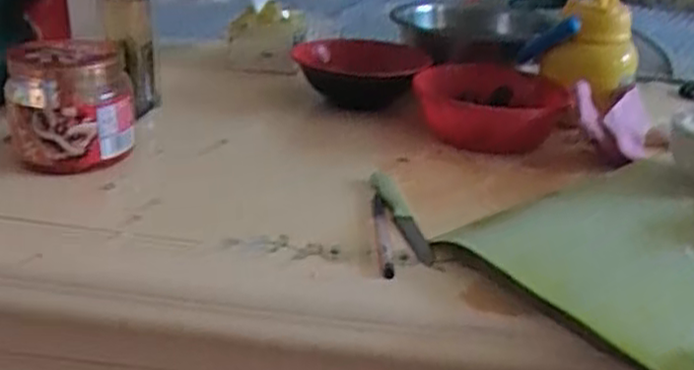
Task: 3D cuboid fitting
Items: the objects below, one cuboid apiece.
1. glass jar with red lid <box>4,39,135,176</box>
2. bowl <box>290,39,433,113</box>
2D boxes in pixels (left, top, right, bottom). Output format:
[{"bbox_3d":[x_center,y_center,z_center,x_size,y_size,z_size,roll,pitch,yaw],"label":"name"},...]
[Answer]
[{"bbox_3d":[-0.256,-0.075,0.677,0.106,0.104,0.102,-5,26,-20],"label":"glass jar with red lid"},{"bbox_3d":[0.017,-0.135,0.914,0.156,0.060,0.151,0,25,-8],"label":"bowl"}]

